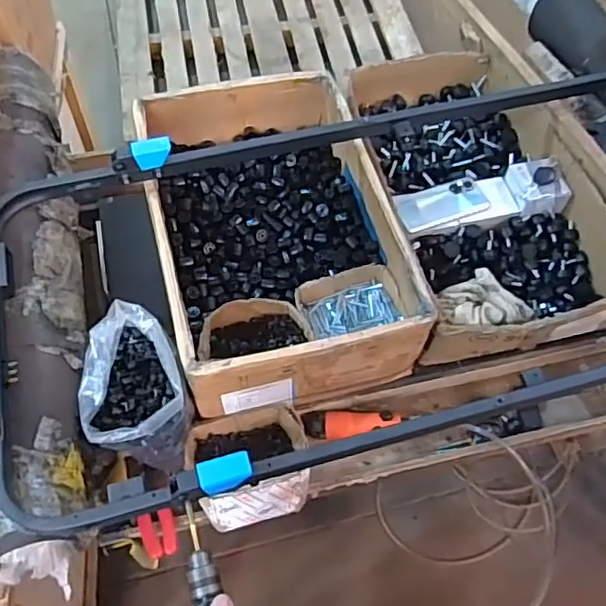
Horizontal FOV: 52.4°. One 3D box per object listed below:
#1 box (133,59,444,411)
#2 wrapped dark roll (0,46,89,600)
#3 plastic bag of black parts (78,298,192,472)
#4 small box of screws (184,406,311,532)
[{"bbox_3d":[-0.051,-0.126,0.983,0.359,0.141,0.537,-14,61,-9],"label":"box"},{"bbox_3d":[-0.379,-0.073,0.865,0.134,0.086,0.861,-12,60,-8],"label":"wrapped dark roll"},{"bbox_3d":[-0.219,0.114,0.848,0.131,0.135,0.195,-4,60,-4],"label":"plastic bag of black parts"},{"bbox_3d":[-0.075,0.224,0.869,0.172,0.079,0.140,-12,60,-8],"label":"small box of screws"}]

